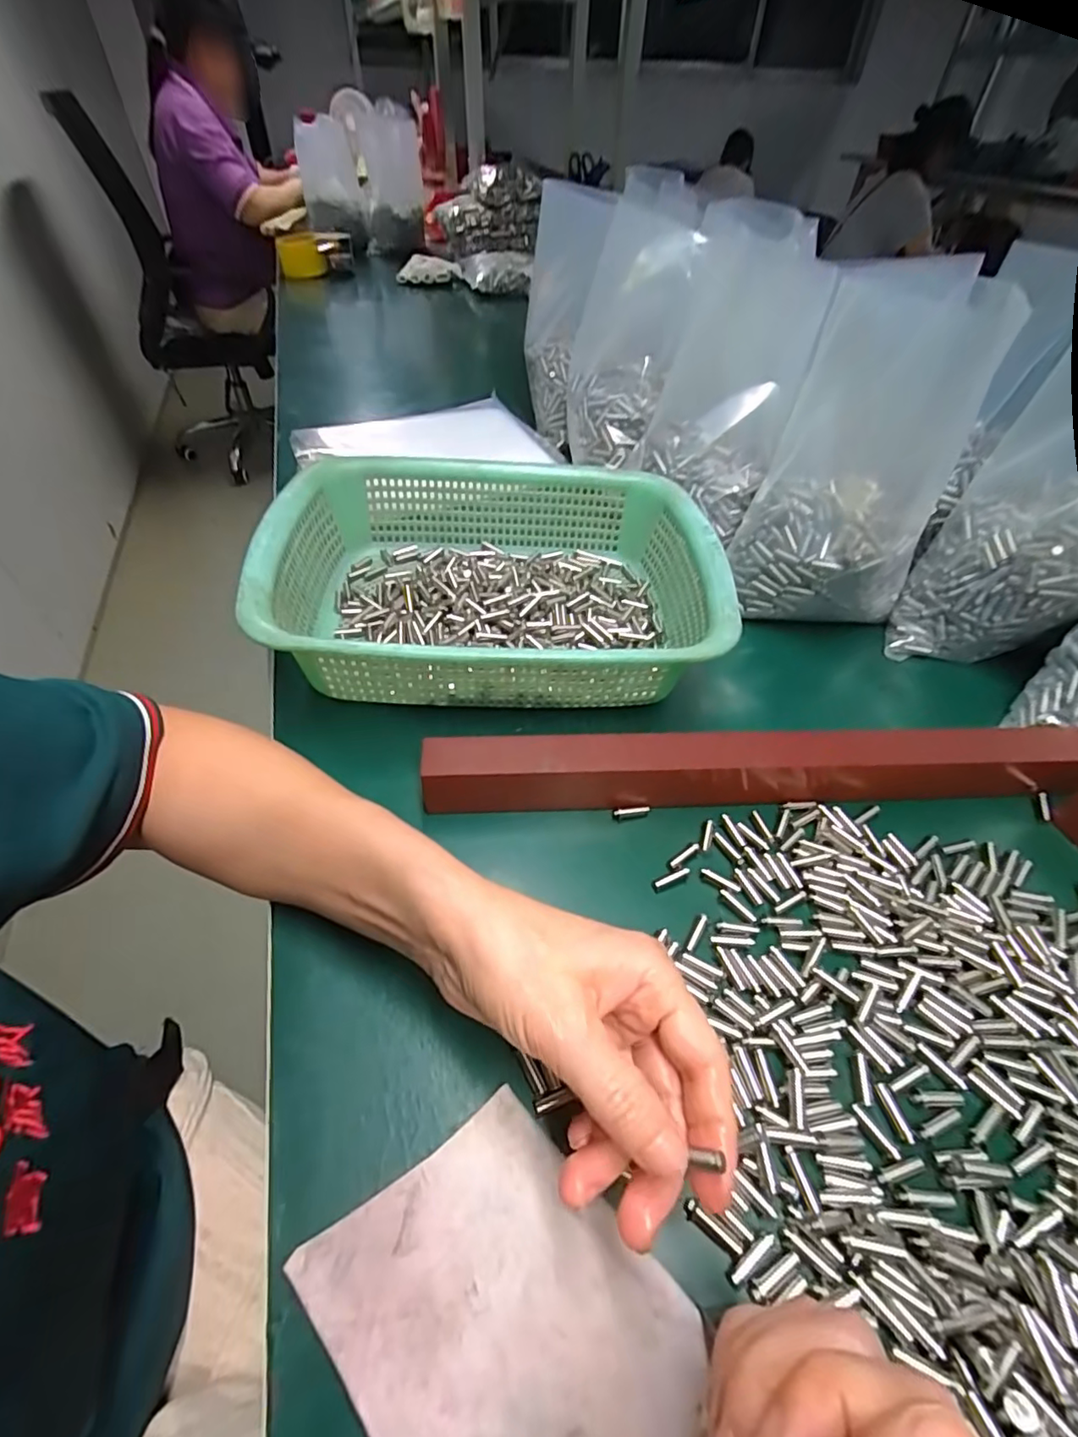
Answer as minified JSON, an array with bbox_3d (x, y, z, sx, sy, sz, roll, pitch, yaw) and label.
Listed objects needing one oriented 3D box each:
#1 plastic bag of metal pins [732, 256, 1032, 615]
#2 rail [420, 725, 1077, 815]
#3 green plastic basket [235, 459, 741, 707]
[{"bbox_3d":[0.222,-0.173,0.392,0.124,0.198,0.105,28,54,22],"label":"plastic bag of metal pins"},{"bbox_3d":[0.132,0.025,0.323,0.386,0.040,0.027,-2,49,-3],"label":"rail"},{"bbox_3d":[-0.028,-0.099,0.395,0.284,0.081,0.215,-1,49,-2],"label":"green plastic basket"}]

